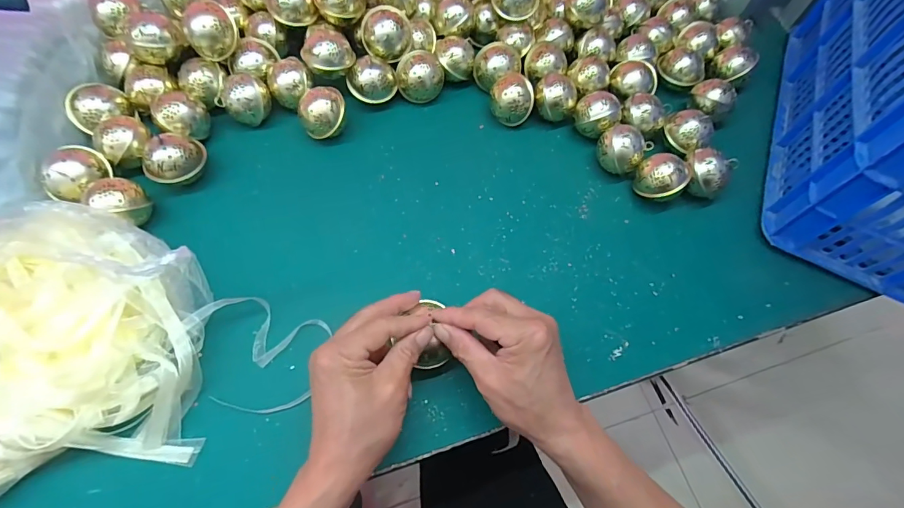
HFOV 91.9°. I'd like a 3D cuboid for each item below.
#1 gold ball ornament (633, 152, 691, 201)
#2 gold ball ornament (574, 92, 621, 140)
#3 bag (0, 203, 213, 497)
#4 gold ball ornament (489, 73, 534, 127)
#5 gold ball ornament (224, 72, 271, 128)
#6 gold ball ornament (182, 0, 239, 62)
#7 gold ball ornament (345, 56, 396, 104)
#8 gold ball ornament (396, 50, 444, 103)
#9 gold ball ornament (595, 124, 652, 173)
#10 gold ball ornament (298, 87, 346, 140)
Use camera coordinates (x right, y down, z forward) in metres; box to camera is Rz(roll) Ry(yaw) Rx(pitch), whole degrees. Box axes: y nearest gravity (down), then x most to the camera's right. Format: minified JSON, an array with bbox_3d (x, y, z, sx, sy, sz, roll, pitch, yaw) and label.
[{"bbox_3d":[0.255,-0.093,0.532,0.057,0.049,0.058,37,67,15],"label":"gold ball ornament"},{"bbox_3d":[0.192,-0.182,0.582,0.056,0.046,0.054,34,66,14],"label":"gold ball ornament"},{"bbox_3d":[-0.352,0.077,0.362,0.280,0.092,0.238,-15,65,-10],"label":"bag"},{"bbox_3d":[0.079,-0.205,0.583,0.055,0.047,0.057,1,63,-2],"label":"gold ball ornament"},{"bbox_3d":[-0.256,-0.189,0.547,0.057,0.050,0.055,-22,66,-13],"label":"gold ball ornament"},{"bbox_3d":[-0.298,-0.276,0.545,0.057,0.056,0.049,-27,67,-15],"label":"gold ball ornament"},{"bbox_3d":[-0.104,-0.234,0.585,0.056,0.046,0.058,1,63,-2],"label":"gold ball ornament"},{"bbox_3d":[-0.043,-0.241,0.594,0.064,0.047,0.060,1,63,-3],"label":"gold ball ornament"},{"bbox_3d":[0.212,-0.129,0.550,0.060,0.048,0.054,30,65,12],"label":"gold ball ornament"},{"bbox_3d":[-0.157,-0.173,0.543,0.055,0.051,0.050,-17,65,-11],"label":"gold ball ornament"}]

